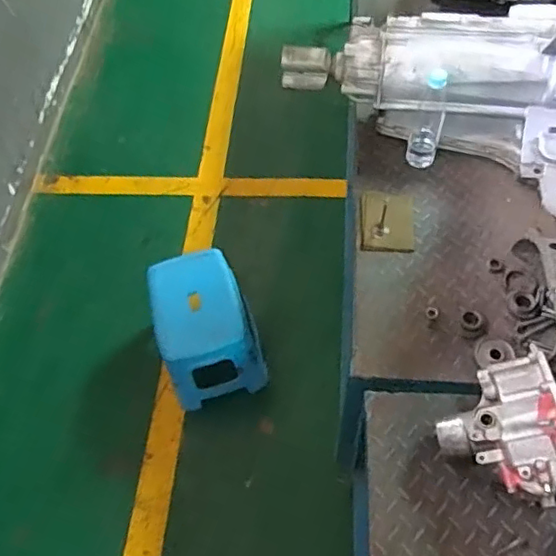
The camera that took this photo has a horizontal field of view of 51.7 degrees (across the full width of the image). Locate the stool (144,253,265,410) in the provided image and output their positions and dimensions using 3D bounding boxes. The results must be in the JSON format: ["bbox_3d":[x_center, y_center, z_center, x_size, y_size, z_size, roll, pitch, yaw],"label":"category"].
[{"bbox_3d":[-0.194,0.138,1.596,0.266,0.286,0.313,-17,60,-5],"label":"stool"}]

